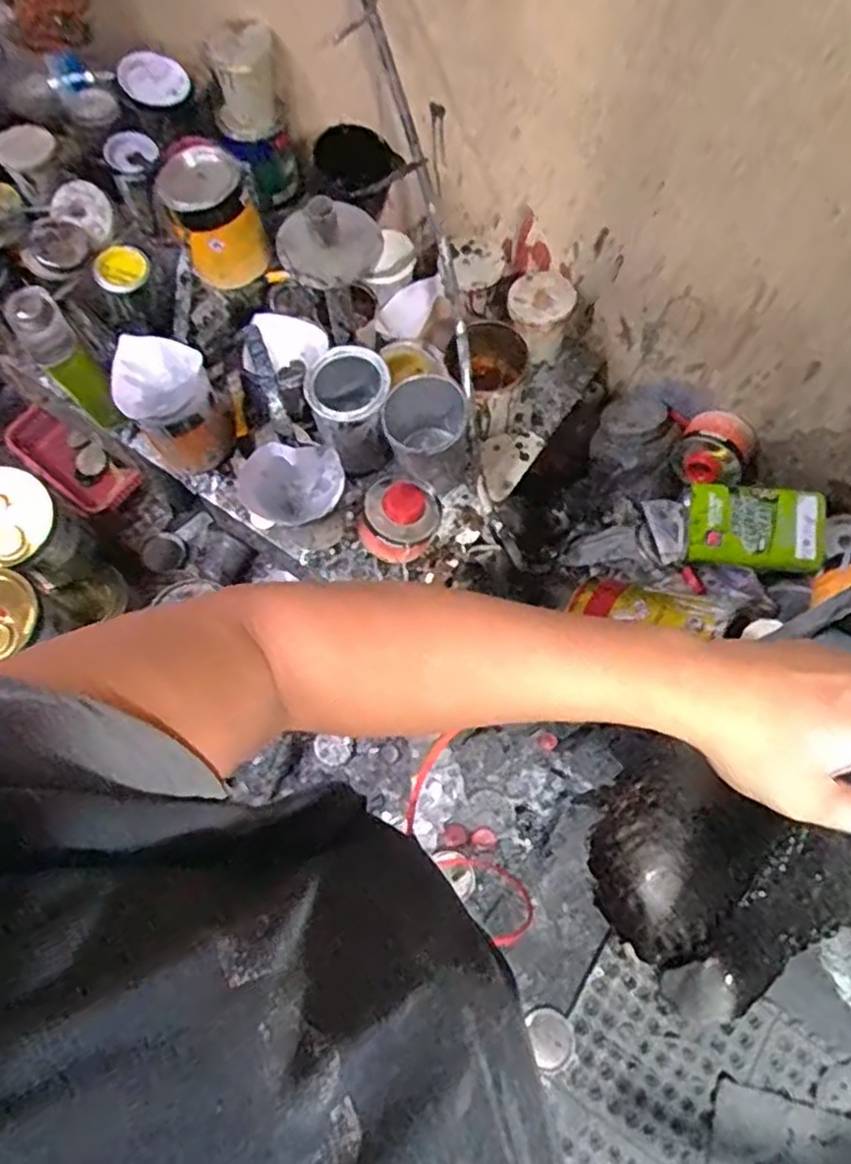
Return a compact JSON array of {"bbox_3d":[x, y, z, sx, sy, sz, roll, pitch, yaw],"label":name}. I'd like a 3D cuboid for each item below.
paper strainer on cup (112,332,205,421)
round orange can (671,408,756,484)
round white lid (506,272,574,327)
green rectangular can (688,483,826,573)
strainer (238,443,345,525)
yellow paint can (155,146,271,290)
[{"bbox_3d":[-0.327,-0.240,0.857,0.100,0.056,0.089,15,71,6],"label":"paper strainer on cup"},{"bbox_3d":[0.396,-0.179,0.984,0.099,0.076,0.086,30,73,11],"label":"round orange can"},{"bbox_3d":[0.155,-0.384,0.967,0.083,0.018,0.088,-5,75,17],"label":"round white lid"},{"bbox_3d":[0.456,-0.076,0.979,0.179,0.051,0.116,9,70,3],"label":"green rectangular can"},{"bbox_3d":[-0.162,-0.111,0.866,0.127,0.068,0.095,2,70,1],"label":"strainer"},{"bbox_3d":[-0.269,-0.462,0.922,0.099,0.134,0.104,0,70,0],"label":"yellow paint can"}]

